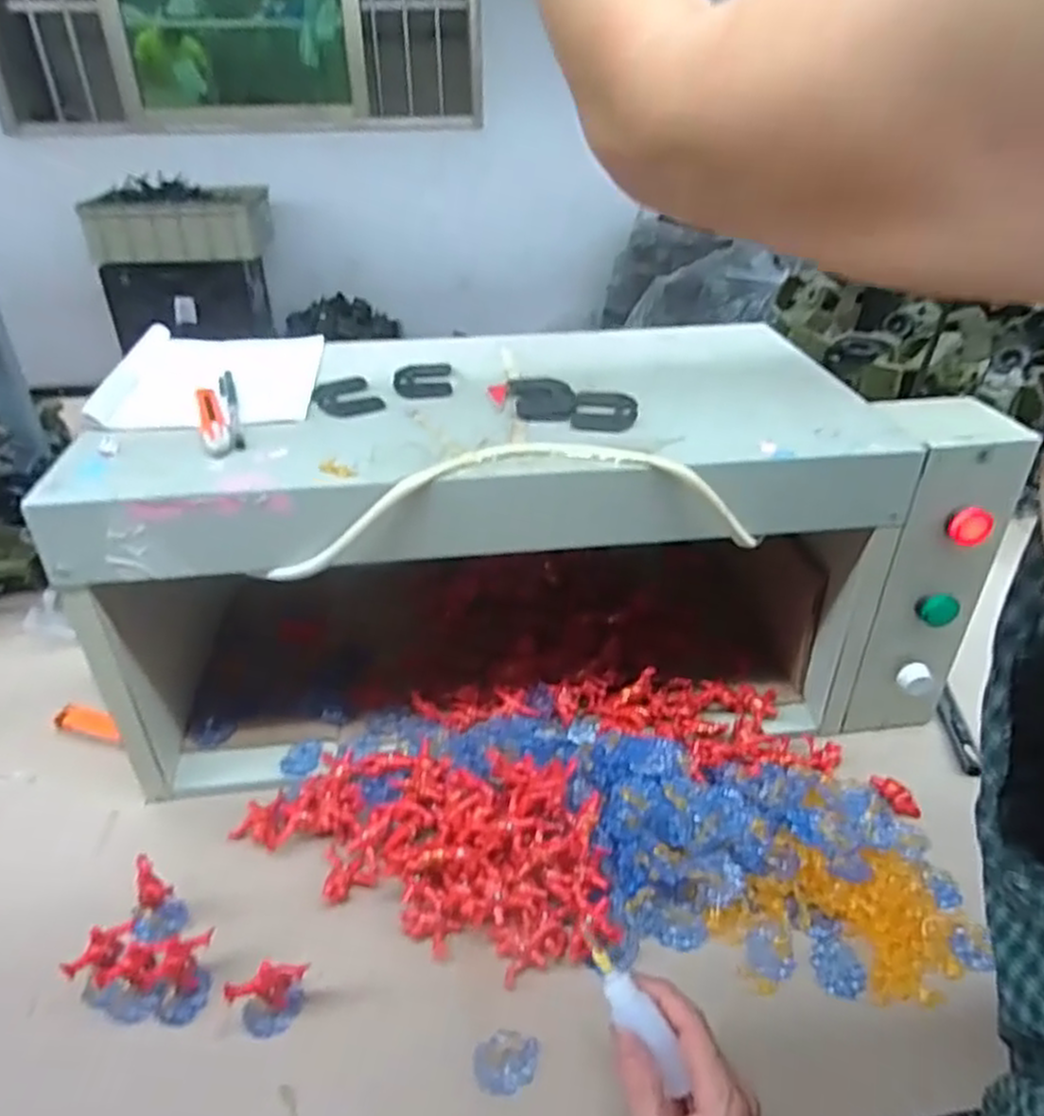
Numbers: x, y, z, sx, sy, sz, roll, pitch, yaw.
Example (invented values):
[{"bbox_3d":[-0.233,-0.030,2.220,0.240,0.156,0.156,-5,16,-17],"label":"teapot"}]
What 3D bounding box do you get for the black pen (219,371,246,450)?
[{"bbox_3d":[-0.224,-0.116,0.584,0.012,0.006,0.143,-11,37,-17],"label":"black pen"}]

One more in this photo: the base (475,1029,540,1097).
[{"bbox_3d":[-0.010,0.302,0.456,0.035,0.011,0.032,8,36,8],"label":"base"}]

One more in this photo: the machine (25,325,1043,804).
[{"bbox_3d":[-0.007,-0.011,0.683,0.624,0.299,0.288,-3,36,-7],"label":"machine"}]

